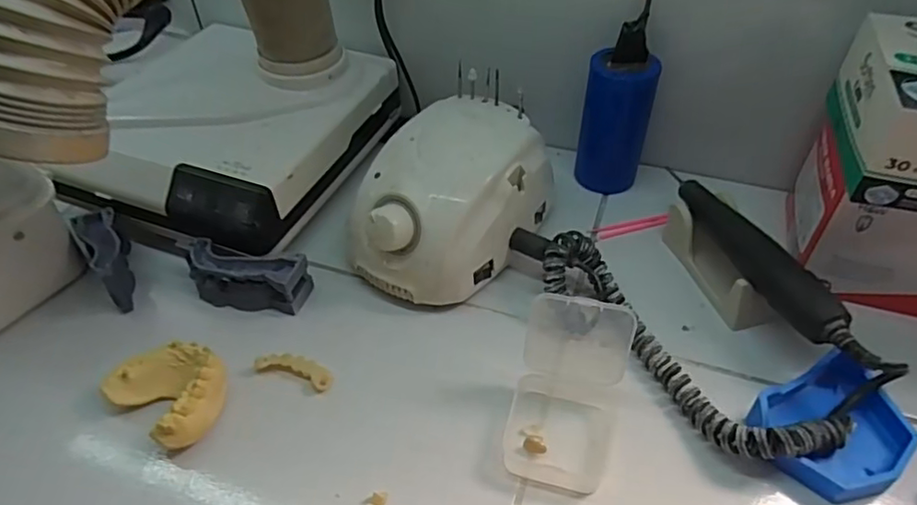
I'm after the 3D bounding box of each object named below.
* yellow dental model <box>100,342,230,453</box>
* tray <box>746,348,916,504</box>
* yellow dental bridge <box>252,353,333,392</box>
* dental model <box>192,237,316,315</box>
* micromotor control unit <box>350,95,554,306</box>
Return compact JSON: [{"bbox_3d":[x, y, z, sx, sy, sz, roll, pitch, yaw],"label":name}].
[{"bbox_3d":[-0.165,0.078,0.348,0.064,0.024,0.051,27,52,26],"label":"yellow dental model"},{"bbox_3d":[0.201,0.095,0.320,0.081,0.026,0.063,-19,47,-16],"label":"tray"},{"bbox_3d":[-0.099,0.071,0.366,0.048,0.007,0.016,12,47,14],"label":"yellow dental bridge"},{"bbox_3d":[-0.142,0.018,0.405,0.076,0.031,0.030,6,46,8],"label":"dental model"},{"bbox_3d":[-0.004,-0.036,0.417,0.094,0.085,0.139,27,52,26],"label":"micromotor control unit"}]

